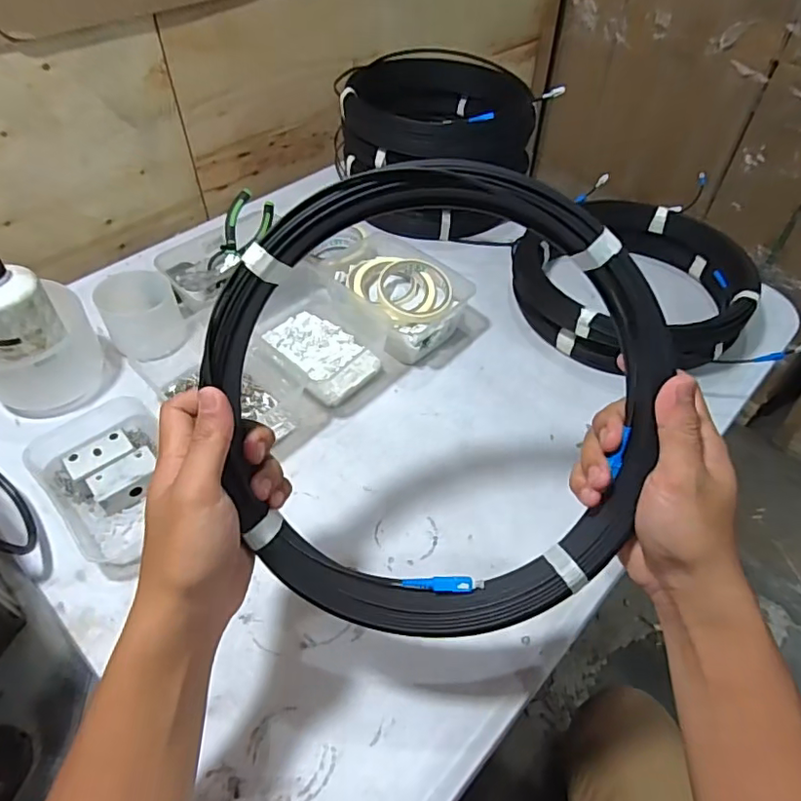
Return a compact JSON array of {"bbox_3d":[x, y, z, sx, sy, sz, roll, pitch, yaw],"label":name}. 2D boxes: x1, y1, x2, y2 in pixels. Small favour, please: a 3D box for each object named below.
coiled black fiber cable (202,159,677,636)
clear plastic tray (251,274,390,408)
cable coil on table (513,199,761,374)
[{"bbox_3d":[0.017,0.008,0.331,0.258,0.275,0.029,11,12,-3],"label":"coiled black fiber cable"},{"bbox_3d":[-0.111,-0.086,0.672,0.121,0.048,0.200,-35,58,-28],"label":"clear plastic tray"},{"bbox_3d":[0.289,-0.148,0.718,0.278,0.087,0.270,6,48,4],"label":"cable coil on table"}]

